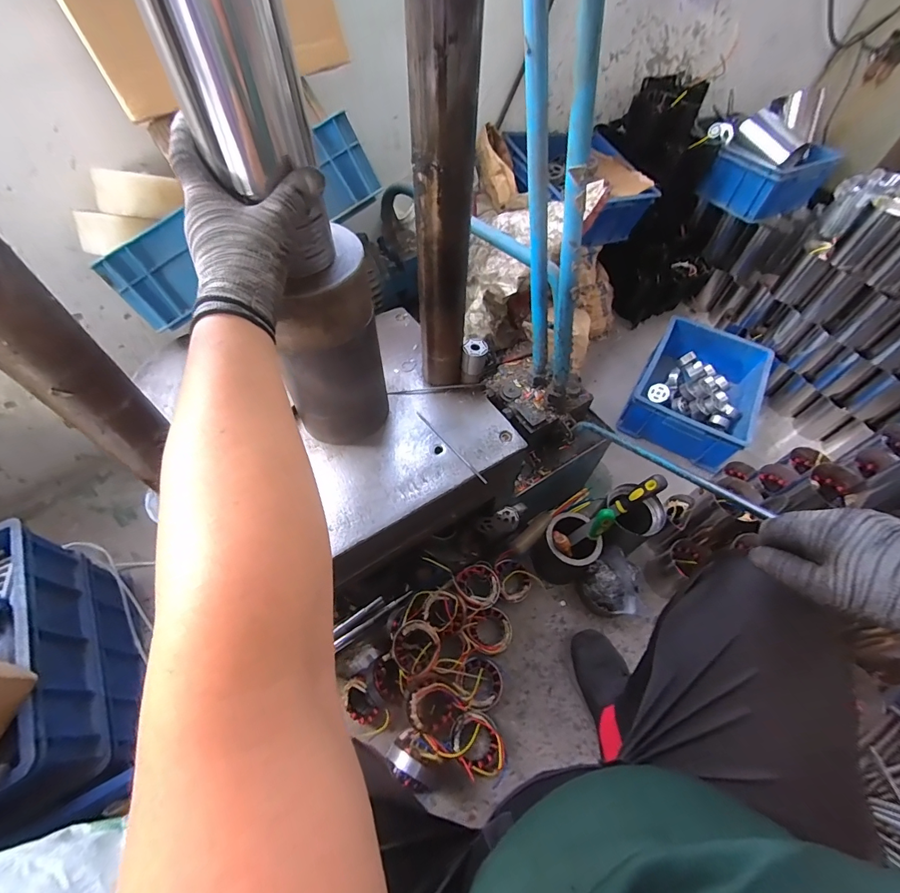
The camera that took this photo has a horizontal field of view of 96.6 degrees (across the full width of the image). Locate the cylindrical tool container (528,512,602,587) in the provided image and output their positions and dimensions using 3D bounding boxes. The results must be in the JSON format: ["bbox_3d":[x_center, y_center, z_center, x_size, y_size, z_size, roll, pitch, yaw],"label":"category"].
[{"bbox_3d":[0.249,0.231,0.879,0.094,0.171,0.103,1,56,-1],"label":"cylindrical tool container"}]

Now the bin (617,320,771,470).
[{"bbox_3d":[0.711,-0.164,1.161,0.303,0.131,0.421,27,60,16],"label":"bin"}]

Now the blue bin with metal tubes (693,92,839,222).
[{"bbox_3d":[0.996,-0.874,1.221,0.304,0.232,0.234,-27,61,-18],"label":"blue bin with metal tubes"}]

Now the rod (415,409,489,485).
[{"bbox_3d":[-0.001,-0.002,0.590,0.007,0.006,0.159,-34,63,-22],"label":"rod"}]

